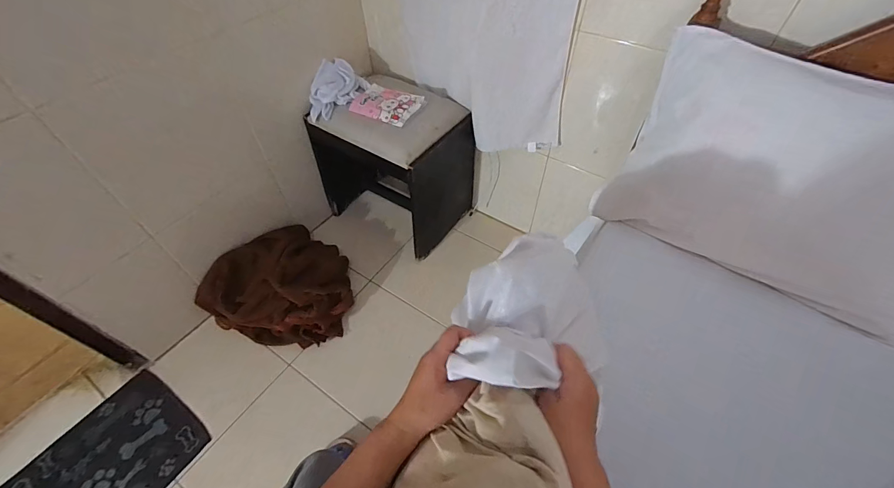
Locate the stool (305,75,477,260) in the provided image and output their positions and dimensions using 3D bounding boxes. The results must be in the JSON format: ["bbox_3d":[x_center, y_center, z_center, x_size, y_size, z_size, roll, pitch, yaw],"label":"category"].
[{"bbox_3d":[-0.183,-0.303,1.430,0.457,0.489,0.394,32,58,24],"label":"stool"}]

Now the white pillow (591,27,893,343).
[{"bbox_3d":[0.613,-0.113,0.683,0.548,0.364,0.125,30,31,23],"label":"white pillow"}]

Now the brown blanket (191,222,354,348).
[{"bbox_3d":[-0.542,0.124,1.306,0.421,0.185,0.407,-1,51,1],"label":"brown blanket"}]

